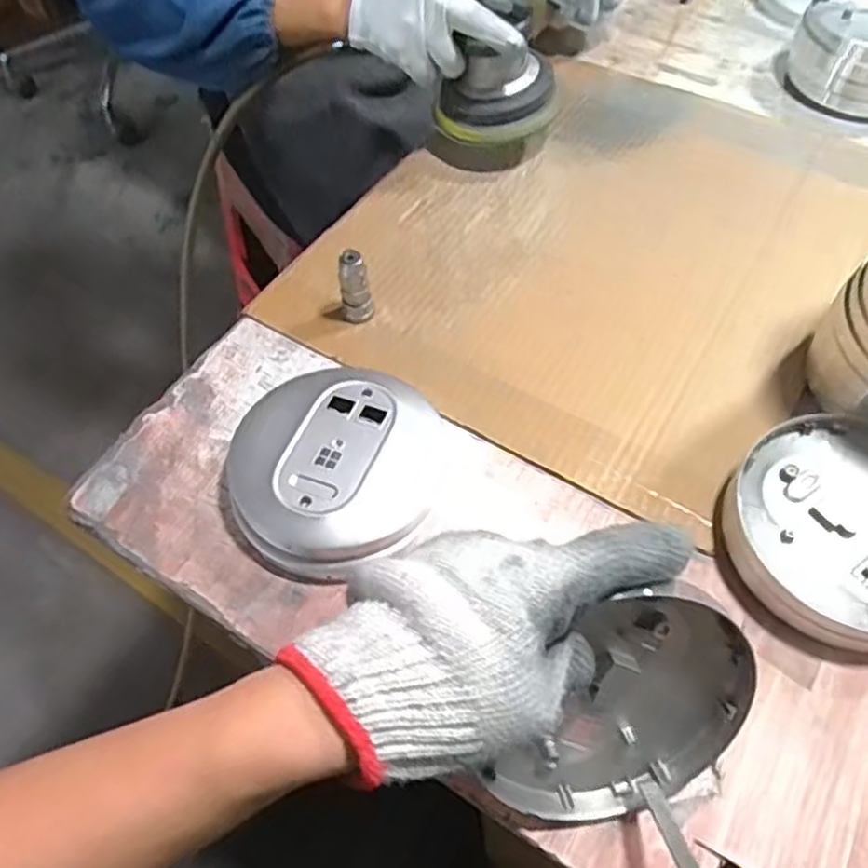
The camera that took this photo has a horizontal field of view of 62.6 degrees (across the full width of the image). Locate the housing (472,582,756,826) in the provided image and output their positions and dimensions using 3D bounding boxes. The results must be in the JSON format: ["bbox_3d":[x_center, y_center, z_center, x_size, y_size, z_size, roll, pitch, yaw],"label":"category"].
[{"bbox_3d":[0.092,0.130,0.340,0.118,0.121,0.022,-4,27,-10],"label":"housing"}]

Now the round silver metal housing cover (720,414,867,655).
[{"bbox_3d":[0.248,0.058,0.430,0.132,0.027,0.140,-1,59,1],"label":"round silver metal housing cover"}]

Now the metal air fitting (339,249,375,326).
[{"bbox_3d":[-0.057,-0.105,0.515,0.021,0.057,0.018,-1,59,1],"label":"metal air fitting"}]

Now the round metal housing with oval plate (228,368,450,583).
[{"bbox_3d":[-0.061,0.017,0.457,0.129,0.034,0.144,17,60,11],"label":"round metal housing with oval plate"}]

